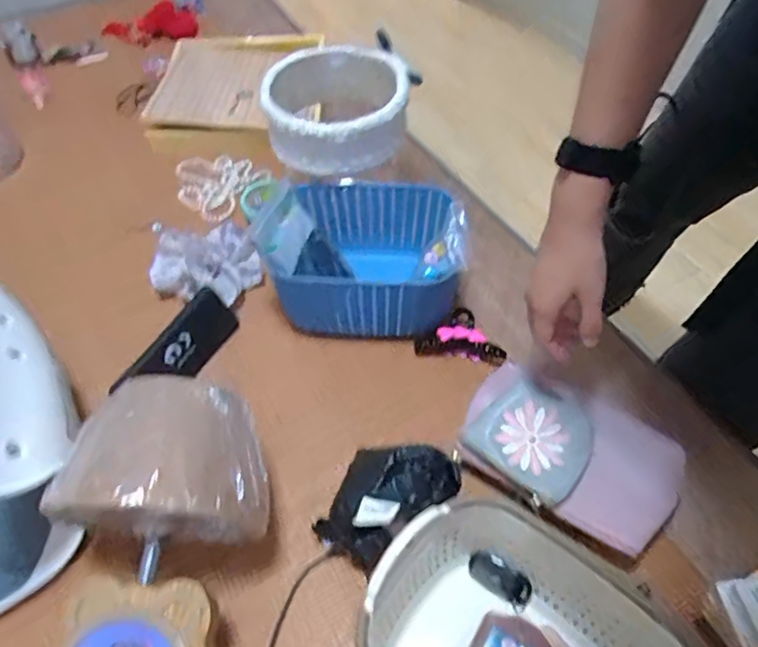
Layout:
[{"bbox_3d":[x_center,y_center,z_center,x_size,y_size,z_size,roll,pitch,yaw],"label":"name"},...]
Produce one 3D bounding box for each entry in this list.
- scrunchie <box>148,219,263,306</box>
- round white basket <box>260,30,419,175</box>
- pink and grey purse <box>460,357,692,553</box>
[{"bbox_3d":[-0.226,-0.076,0.750,0.130,0.069,0.109,-8,53,-7],"label":"scrunchie"},{"bbox_3d":[-0.050,-0.269,0.733,0.179,0.104,0.178,0,52,0],"label":"round white basket"},{"bbox_3d":[0.187,0.122,0.579,0.209,0.041,0.129,29,58,20],"label":"pink and grey purse"}]

